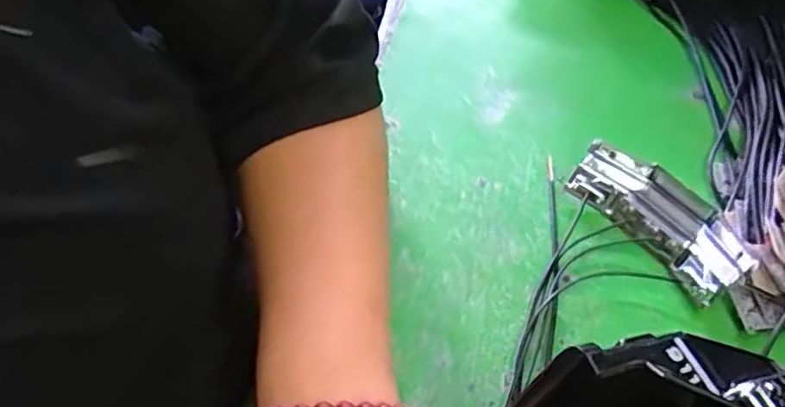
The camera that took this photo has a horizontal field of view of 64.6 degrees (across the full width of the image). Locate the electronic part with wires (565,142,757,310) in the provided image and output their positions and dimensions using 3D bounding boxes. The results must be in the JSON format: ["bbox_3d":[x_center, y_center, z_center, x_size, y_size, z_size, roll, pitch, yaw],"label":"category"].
[{"bbox_3d":[0.140,0.007,0.326,0.038,0.024,0.096,-30,55,-16],"label":"electronic part with wires"}]

